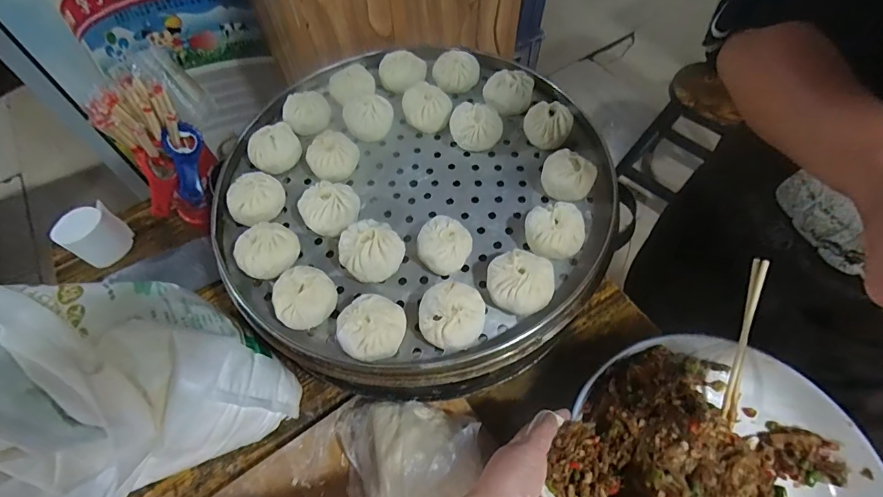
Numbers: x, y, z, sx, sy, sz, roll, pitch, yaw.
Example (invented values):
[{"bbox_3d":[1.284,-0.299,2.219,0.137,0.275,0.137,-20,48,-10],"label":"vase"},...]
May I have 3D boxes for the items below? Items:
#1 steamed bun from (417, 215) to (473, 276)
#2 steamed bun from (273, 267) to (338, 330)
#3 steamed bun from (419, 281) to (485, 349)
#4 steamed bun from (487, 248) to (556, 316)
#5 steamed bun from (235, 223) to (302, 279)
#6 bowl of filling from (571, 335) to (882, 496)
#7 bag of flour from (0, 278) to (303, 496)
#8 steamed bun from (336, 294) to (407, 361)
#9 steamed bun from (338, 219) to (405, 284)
[{"bbox_3d":[0.004,-0.001,0.470,0.058,0.047,0.052,10,60,7],"label":"steamed bun"},{"bbox_3d":[-0.145,0.053,0.448,0.061,0.043,0.058,-1,59,1],"label":"steamed bun"},{"bbox_3d":[0.010,0.072,0.430,0.064,0.044,0.064,-1,59,1],"label":"steamed bun"},{"bbox_3d":[0.083,0.039,0.446,0.069,0.042,0.063,-1,59,1],"label":"steamed bun"},{"bbox_3d":[-0.201,0.001,0.479,0.068,0.040,0.064,-38,65,-20],"label":"steamed bun"},{"bbox_3d":[0.293,0.244,0.425,0.286,0.098,0.294,-1,59,1],"label":"bowl of filling"},{"bbox_3d":[-0.353,0.126,0.421,0.290,0.285,0.204,-23,61,-12],"label":"bag of flour"},{"bbox_3d":[-0.072,0.084,0.427,0.064,0.043,0.061,-1,59,1],"label":"steamed bun"},{"bbox_3d":[-0.077,0.006,0.468,0.068,0.052,0.062,-1,59,1],"label":"steamed bun"}]

